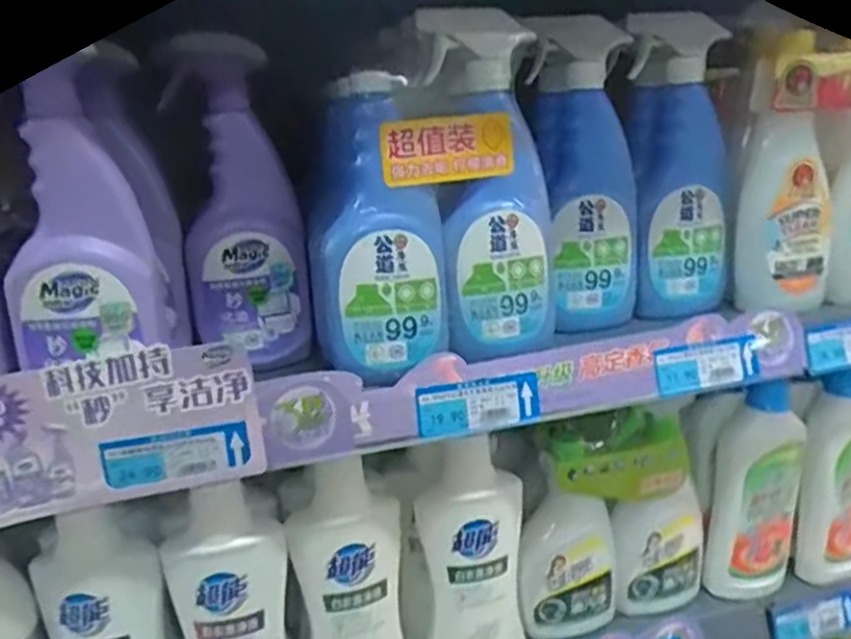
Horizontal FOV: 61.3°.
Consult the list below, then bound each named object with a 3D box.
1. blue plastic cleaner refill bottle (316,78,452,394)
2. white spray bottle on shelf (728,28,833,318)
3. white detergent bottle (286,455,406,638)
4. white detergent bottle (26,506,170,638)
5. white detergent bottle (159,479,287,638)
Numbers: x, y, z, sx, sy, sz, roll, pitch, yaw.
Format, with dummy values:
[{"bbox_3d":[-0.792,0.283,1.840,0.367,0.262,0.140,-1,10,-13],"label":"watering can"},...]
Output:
[{"bbox_3d":[-0.034,-0.071,0.549,0.097,0.214,0.055,-8,17,-18],"label":"blue plastic cleaner refill bottle"},{"bbox_3d":[0.331,-0.128,0.657,0.072,0.236,0.047,-8,17,-16],"label":"white spray bottle on shelf"},{"bbox_3d":[-0.065,0.224,0.623,0.089,0.216,0.066,-4,16,-5],"label":"white detergent bottle"},{"bbox_3d":[-0.255,0.250,0.580,0.098,0.240,0.059,-8,17,-15],"label":"white detergent bottle"},{"bbox_3d":[-0.159,0.240,0.593,0.088,0.206,0.048,-13,19,-31],"label":"white detergent bottle"}]

